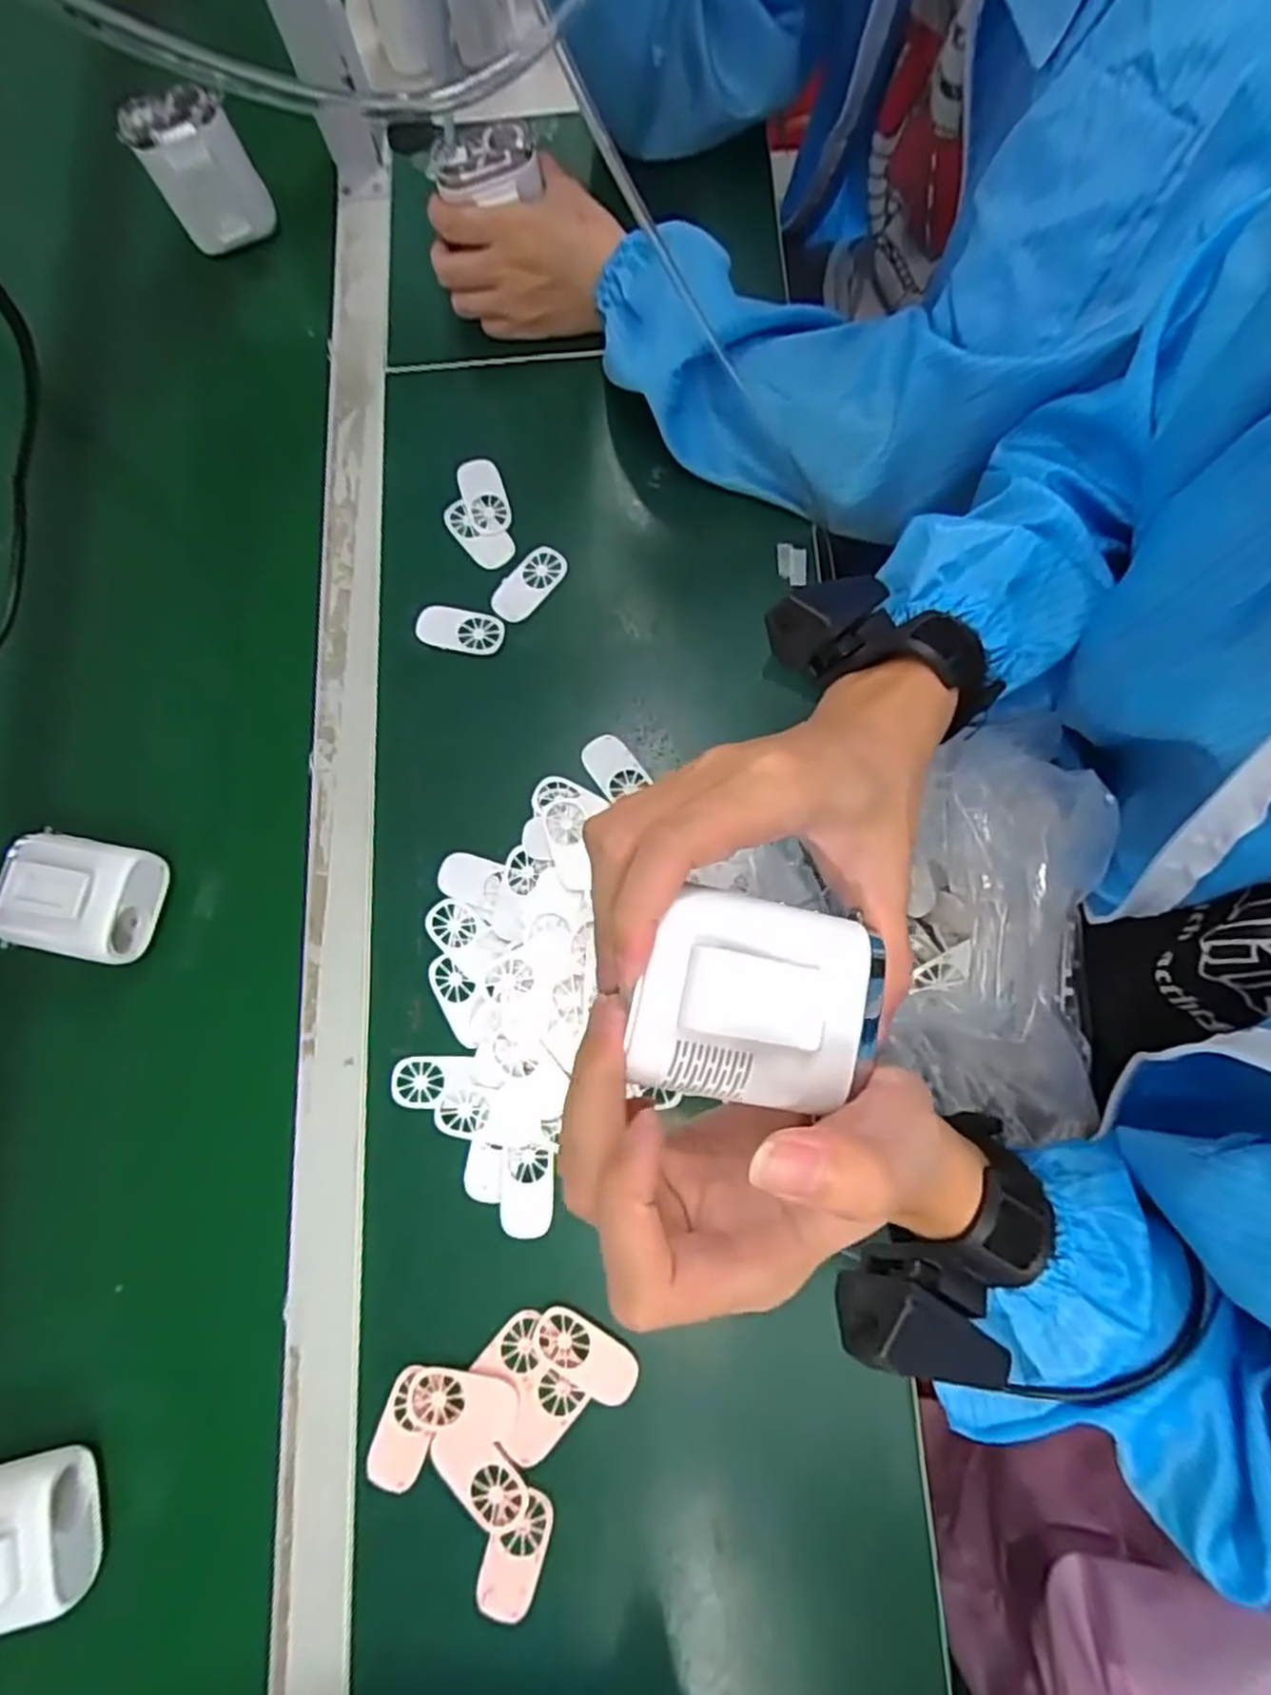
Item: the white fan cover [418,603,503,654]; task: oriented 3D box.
[{"bbox_3d":[-0.116,-0.145,0.488,0.057,0.007,0.027,10,76,4],"label":"white fan cover"}]

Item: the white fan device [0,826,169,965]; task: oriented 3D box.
[{"bbox_3d":[-0.334,0.028,0.438,0.091,0.033,0.069,8,76,3],"label":"white fan device"}]

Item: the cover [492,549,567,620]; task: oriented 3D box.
[{"bbox_3d":[-0.072,-0.178,0.496,0.030,0.006,0.058,42,80,11],"label":"cover"}]

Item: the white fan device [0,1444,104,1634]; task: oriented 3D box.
[{"bbox_3d":[-0.324,0.348,0.363,0.091,0.037,0.066,-15,76,-3],"label":"white fan device"}]

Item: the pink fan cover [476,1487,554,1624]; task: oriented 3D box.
[{"bbox_3d":[-0.061,0.359,0.376,0.029,0.005,0.056,15,76,5],"label":"pink fan cover"}]

